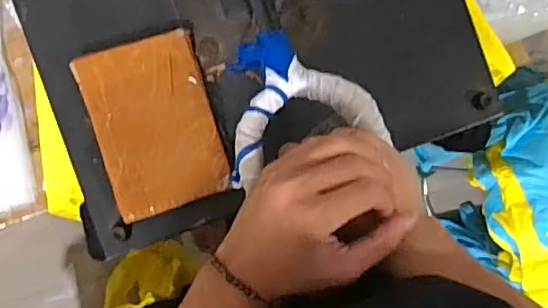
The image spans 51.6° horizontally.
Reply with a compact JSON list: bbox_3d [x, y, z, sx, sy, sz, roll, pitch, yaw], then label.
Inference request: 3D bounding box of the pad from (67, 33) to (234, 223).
[{"bbox_3d":[-0.107,-0.025,0.511,0.104,0.013,0.150,-17,92,-5],"label":"pad"}]

